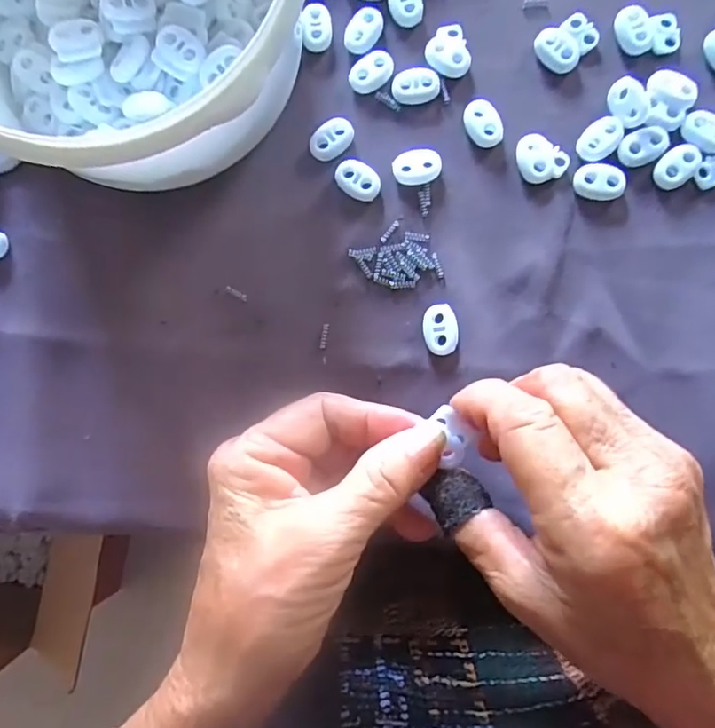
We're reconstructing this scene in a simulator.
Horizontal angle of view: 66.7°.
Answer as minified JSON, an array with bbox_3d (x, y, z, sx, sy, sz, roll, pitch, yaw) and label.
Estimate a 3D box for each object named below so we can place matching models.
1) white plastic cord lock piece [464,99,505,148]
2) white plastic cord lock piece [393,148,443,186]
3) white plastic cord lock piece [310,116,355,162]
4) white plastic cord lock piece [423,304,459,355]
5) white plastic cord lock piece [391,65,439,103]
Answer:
[{"bbox_3d":[0.059,-0.112,0.255,0.015,0.004,0.023,-22,86,2],"label":"white plastic cord lock piece"},{"bbox_3d":[0.028,-0.092,0.257,0.022,0.004,0.017,-9,86,3],"label":"white plastic cord lock piece"},{"bbox_3d":[-0.012,-0.107,0.259,0.023,0.004,0.016,-38,85,1],"label":"white plastic cord lock piece"},{"bbox_3d":[0.038,-0.016,0.247,0.015,0.005,0.023,-5,86,3],"label":"white plastic cord lock piece"},{"bbox_3d":[0.028,-0.132,0.258,0.022,0.004,0.016,-9,86,3],"label":"white plastic cord lock piece"}]

